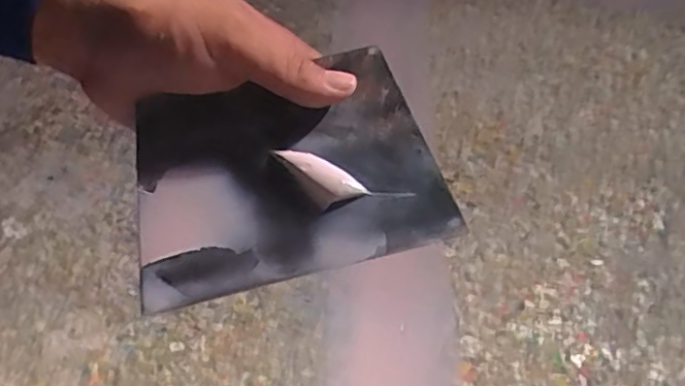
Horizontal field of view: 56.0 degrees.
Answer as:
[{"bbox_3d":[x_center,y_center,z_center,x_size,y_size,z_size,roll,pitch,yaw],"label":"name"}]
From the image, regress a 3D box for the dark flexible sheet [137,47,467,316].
[{"bbox_3d":[-0.028,-0.007,0.299,0.140,0.007,0.093,-15,86,-3],"label":"dark flexible sheet"}]

